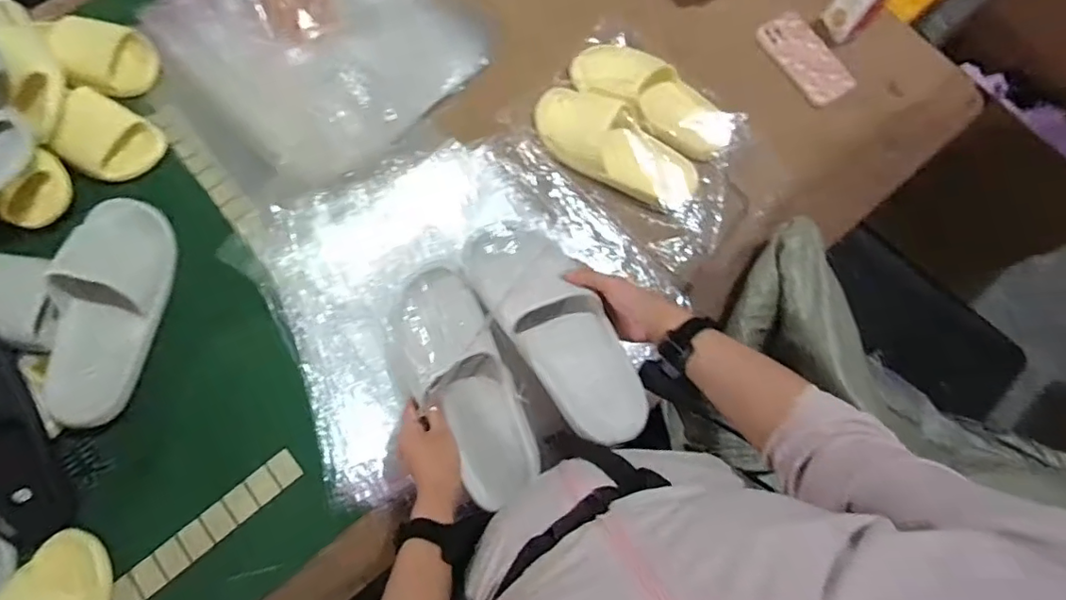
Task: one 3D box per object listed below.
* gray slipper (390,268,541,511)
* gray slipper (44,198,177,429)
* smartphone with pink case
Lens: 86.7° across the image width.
[{"bbox_3d":[-0.072,0.094,0.614,0.098,0.069,0.244,-25,79,-9],"label":"gray slipper"},{"bbox_3d":[-0.524,0.005,0.688,0.105,0.073,0.284,13,73,2],"label":"gray slipper"},{"bbox_3d":[0.421,-0.375,0.879,0.078,0.019,0.162,-33,78,3],"label":"smartphone with pink case"}]

